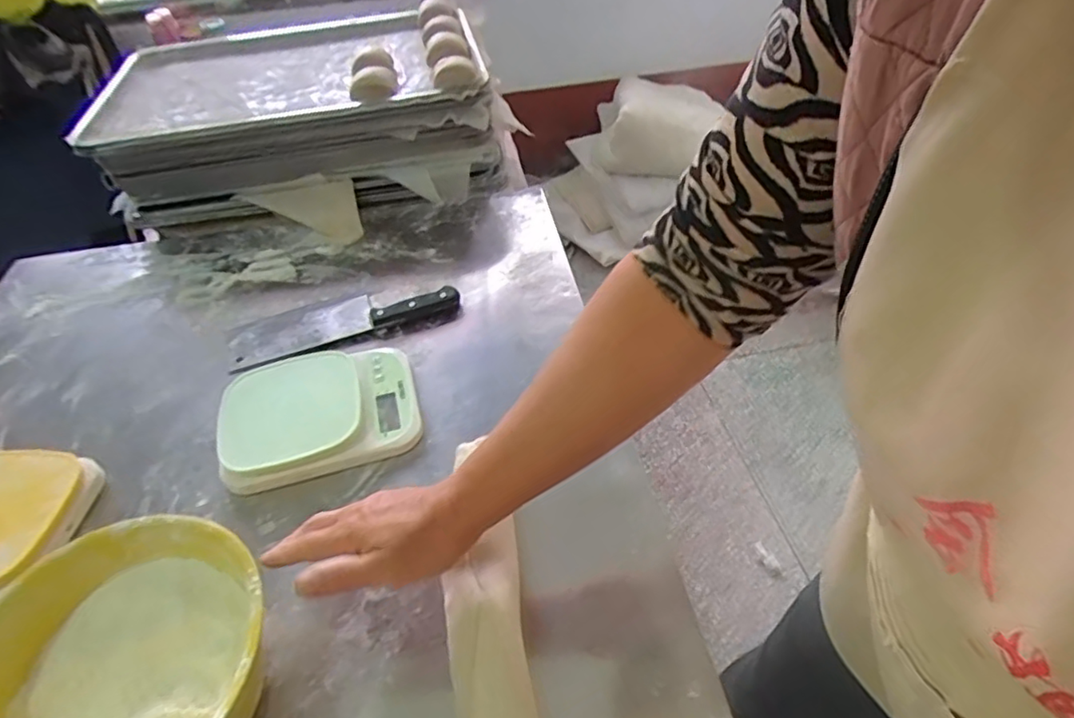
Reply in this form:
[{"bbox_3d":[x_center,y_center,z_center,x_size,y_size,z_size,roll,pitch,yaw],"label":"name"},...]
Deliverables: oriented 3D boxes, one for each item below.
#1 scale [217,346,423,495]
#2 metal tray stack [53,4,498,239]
[{"bbox_3d":[-0.228,0.048,0.639,0.191,0.042,0.155,-15,46,-9],"label":"scale"},{"bbox_3d":[-0.405,-0.449,1.046,0.589,0.175,0.479,-13,46,-7],"label":"metal tray stack"}]

